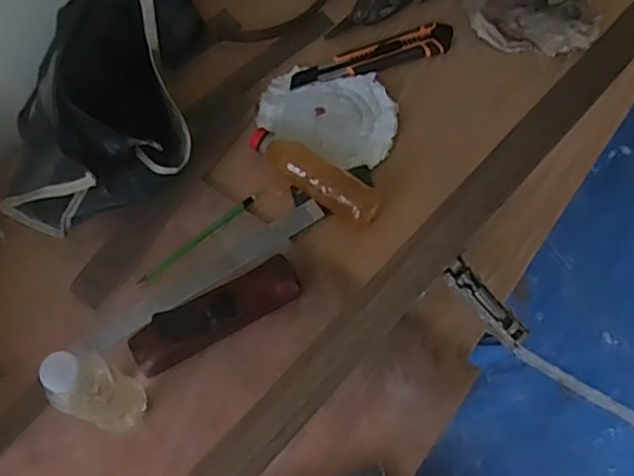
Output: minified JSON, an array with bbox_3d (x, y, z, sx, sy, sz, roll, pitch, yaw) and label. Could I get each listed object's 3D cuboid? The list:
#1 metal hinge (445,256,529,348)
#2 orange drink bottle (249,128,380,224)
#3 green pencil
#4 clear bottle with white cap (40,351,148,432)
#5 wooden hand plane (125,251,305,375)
[{"bbox_3d":[0.110,0.041,0.418,0.016,0.007,0.066,-42,89,-16],"label":"metal hinge"},{"bbox_3d":[-0.004,-0.077,0.778,0.174,0.044,0.045,30,71,12],"label":"orange drink bottle"},{"bbox_3d":[-0.141,0.001,0.768,0.167,0.010,0.011,-36,70,-14],"label":"green pencil"},{"bbox_3d":[-0.206,0.146,0.610,0.052,0.180,0.054,25,70,10],"label":"clear bottle with white cap"},{"bbox_3d":[-0.111,0.084,0.711,0.193,0.054,0.050,-26,70,-10],"label":"wooden hand plane"}]

